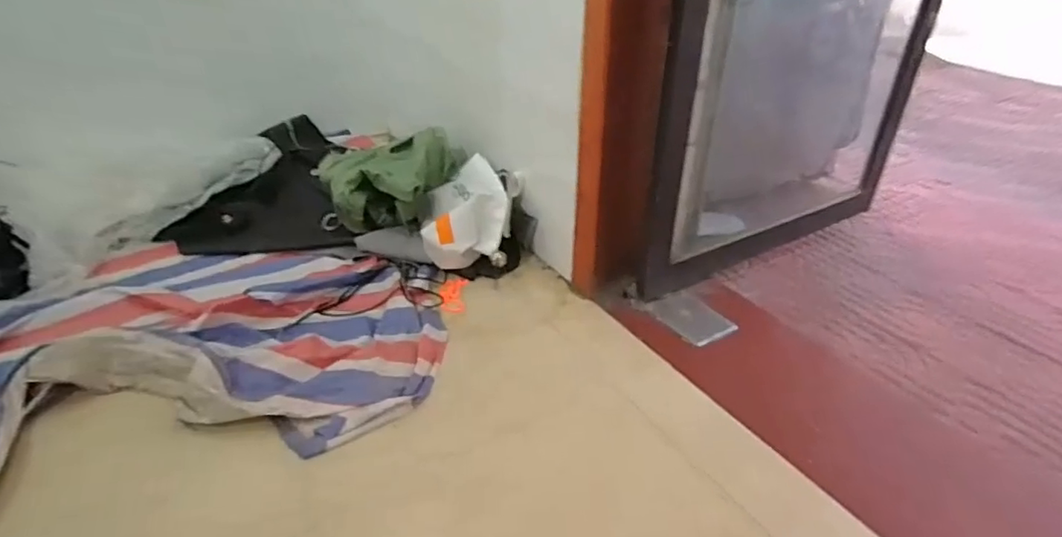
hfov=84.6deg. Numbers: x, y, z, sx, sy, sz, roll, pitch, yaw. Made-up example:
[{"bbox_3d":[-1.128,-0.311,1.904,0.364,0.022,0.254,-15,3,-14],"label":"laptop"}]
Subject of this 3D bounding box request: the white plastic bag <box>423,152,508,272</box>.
[{"bbox_3d":[-0.171,-0.164,1.595,0.238,0.183,0.309,-1,34,-1],"label":"white plastic bag"}]

